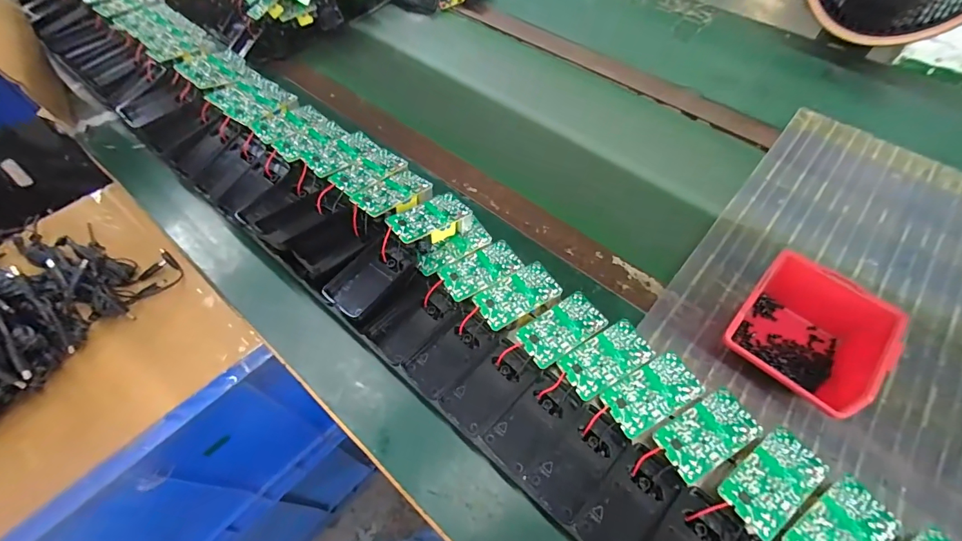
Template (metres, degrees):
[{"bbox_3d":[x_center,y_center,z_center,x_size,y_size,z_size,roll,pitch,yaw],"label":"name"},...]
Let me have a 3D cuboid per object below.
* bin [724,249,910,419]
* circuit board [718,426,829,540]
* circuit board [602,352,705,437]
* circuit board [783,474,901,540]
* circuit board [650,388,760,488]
[{"bbox_3d":[0.312,0.063,0.402,0.116,0.066,0.129,40,68,23],"label":"bin"},{"bbox_3d":[0.211,0.151,0.295,0.075,0.005,0.041,-34,64,-17],"label":"circuit board"},{"bbox_3d":[0.137,0.099,0.330,0.073,0.006,0.042,-26,62,-13],"label":"circuit board"},{"bbox_3d":[0.244,0.178,0.278,0.073,0.004,0.040,-30,63,-16],"label":"circuit board"},{"bbox_3d":[0.172,0.123,0.313,0.074,0.004,0.043,-28,62,-14],"label":"circuit board"}]

